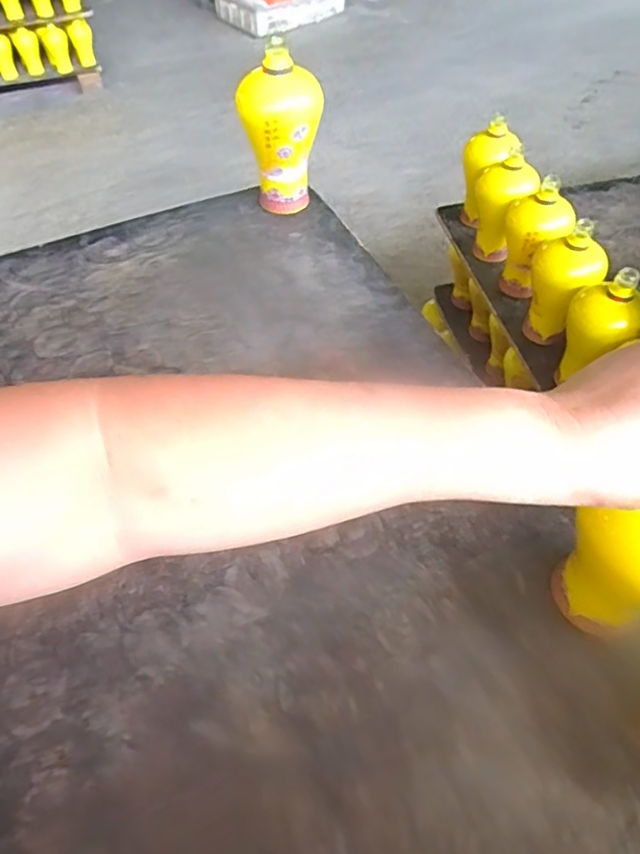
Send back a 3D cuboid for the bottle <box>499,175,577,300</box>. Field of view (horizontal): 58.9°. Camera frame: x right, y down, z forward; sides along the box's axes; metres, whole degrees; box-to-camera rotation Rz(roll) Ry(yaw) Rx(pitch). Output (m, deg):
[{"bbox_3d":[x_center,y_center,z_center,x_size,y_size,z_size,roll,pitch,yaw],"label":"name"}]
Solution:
[{"bbox_3d":[0.353,-0.298,0.950,0.090,0.199,0.096,7,54,7],"label":"bottle"}]

